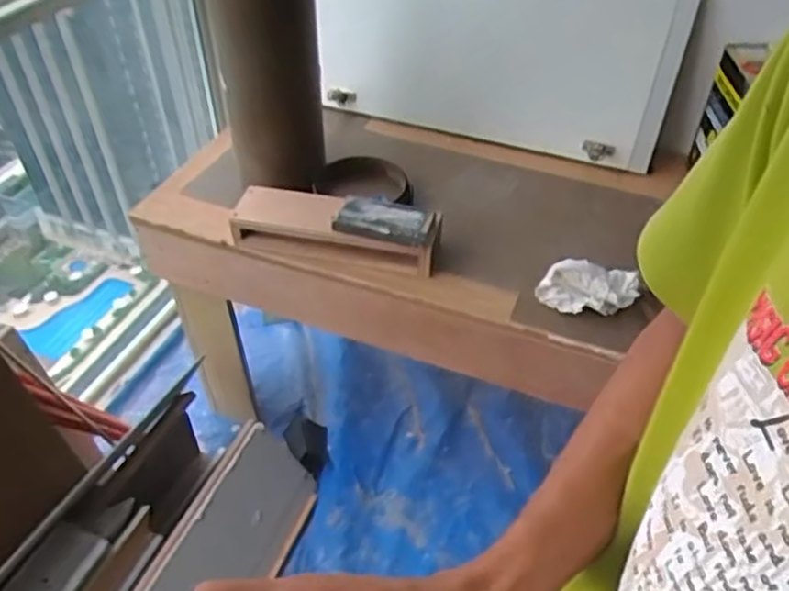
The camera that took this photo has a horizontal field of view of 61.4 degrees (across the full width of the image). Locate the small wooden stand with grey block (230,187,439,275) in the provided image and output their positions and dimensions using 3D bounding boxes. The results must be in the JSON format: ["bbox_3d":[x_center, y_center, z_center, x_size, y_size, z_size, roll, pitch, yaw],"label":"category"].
[{"bbox_3d":[-0.107,-0.111,1.118,0.361,0.076,0.102,9,45,9],"label":"small wooden stand with grey block"}]

